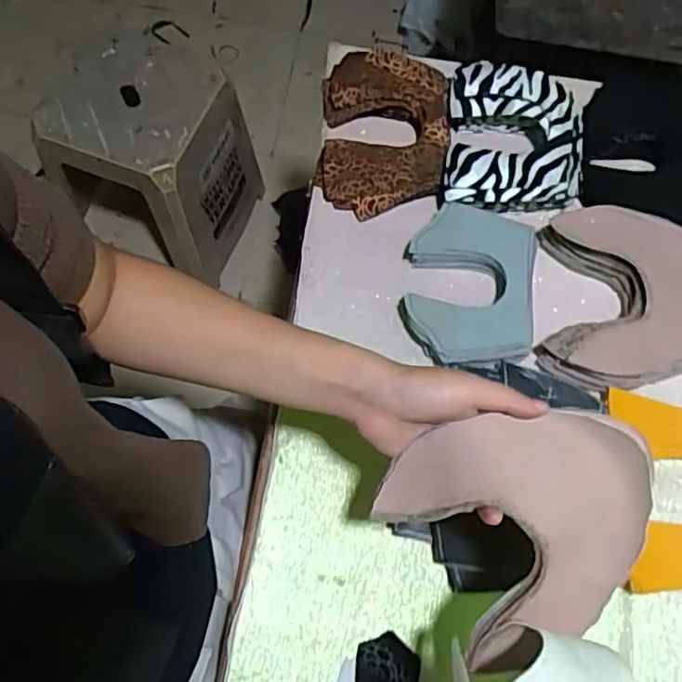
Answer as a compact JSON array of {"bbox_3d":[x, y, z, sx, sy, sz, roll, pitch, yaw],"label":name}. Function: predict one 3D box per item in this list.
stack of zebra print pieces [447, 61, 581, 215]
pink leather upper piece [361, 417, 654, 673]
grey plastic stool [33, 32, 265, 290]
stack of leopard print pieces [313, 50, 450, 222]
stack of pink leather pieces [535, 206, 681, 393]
[{"bbox_3d":[0.181,-0.208,0.656,0.143,0.053,0.162,5,68,2],"label":"stack of zebra print pieces"},{"bbox_3d":[0.107,0.115,0.389,0.155,0.071,0.135,-10,69,-4],"label":"pink leather upper piece"},{"bbox_3d":[-0.354,-0.363,1.281,0.282,0.383,0.283,26,71,7],"label":"grey plastic stool"},{"bbox_3d":[0.045,-0.222,0.666,0.131,0.041,0.181,4,68,1],"label":"stack of leopard print pieces"},{"bbox_3d":[0.288,-0.037,0.598,0.181,0.047,0.178,7,68,3],"label":"stack of pink leather pieces"}]

